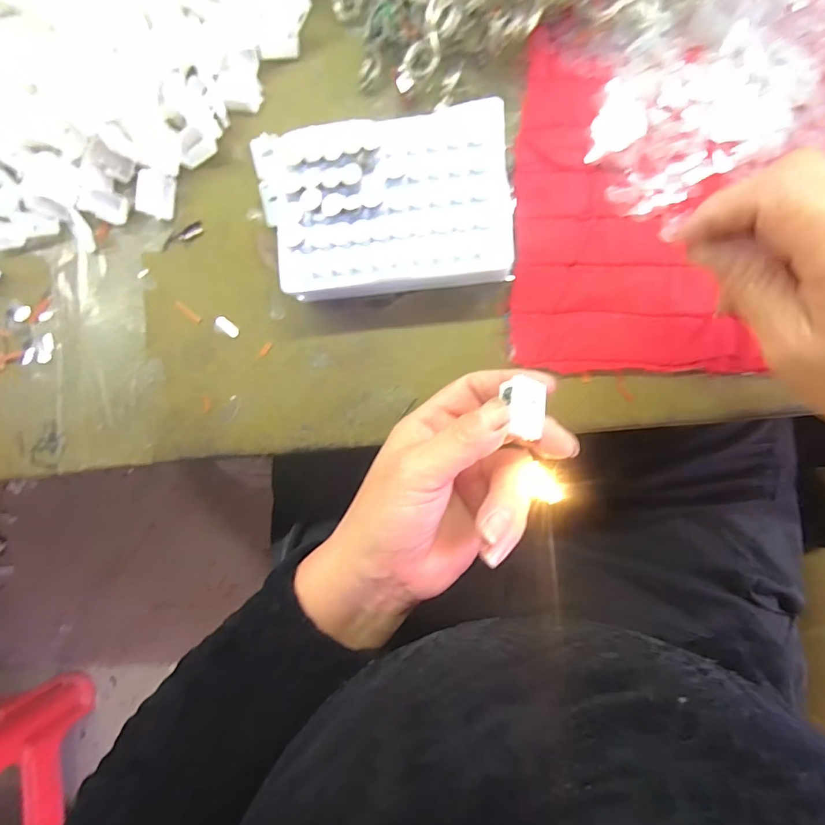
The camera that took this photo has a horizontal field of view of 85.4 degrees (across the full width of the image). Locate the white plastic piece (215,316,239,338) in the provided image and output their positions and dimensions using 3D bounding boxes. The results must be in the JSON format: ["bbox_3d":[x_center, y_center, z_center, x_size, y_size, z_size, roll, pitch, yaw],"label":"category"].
[{"bbox_3d":[-0.123,-0.057,0.297,0.017,0.004,0.007,41,95,8],"label":"white plastic piece"}]

